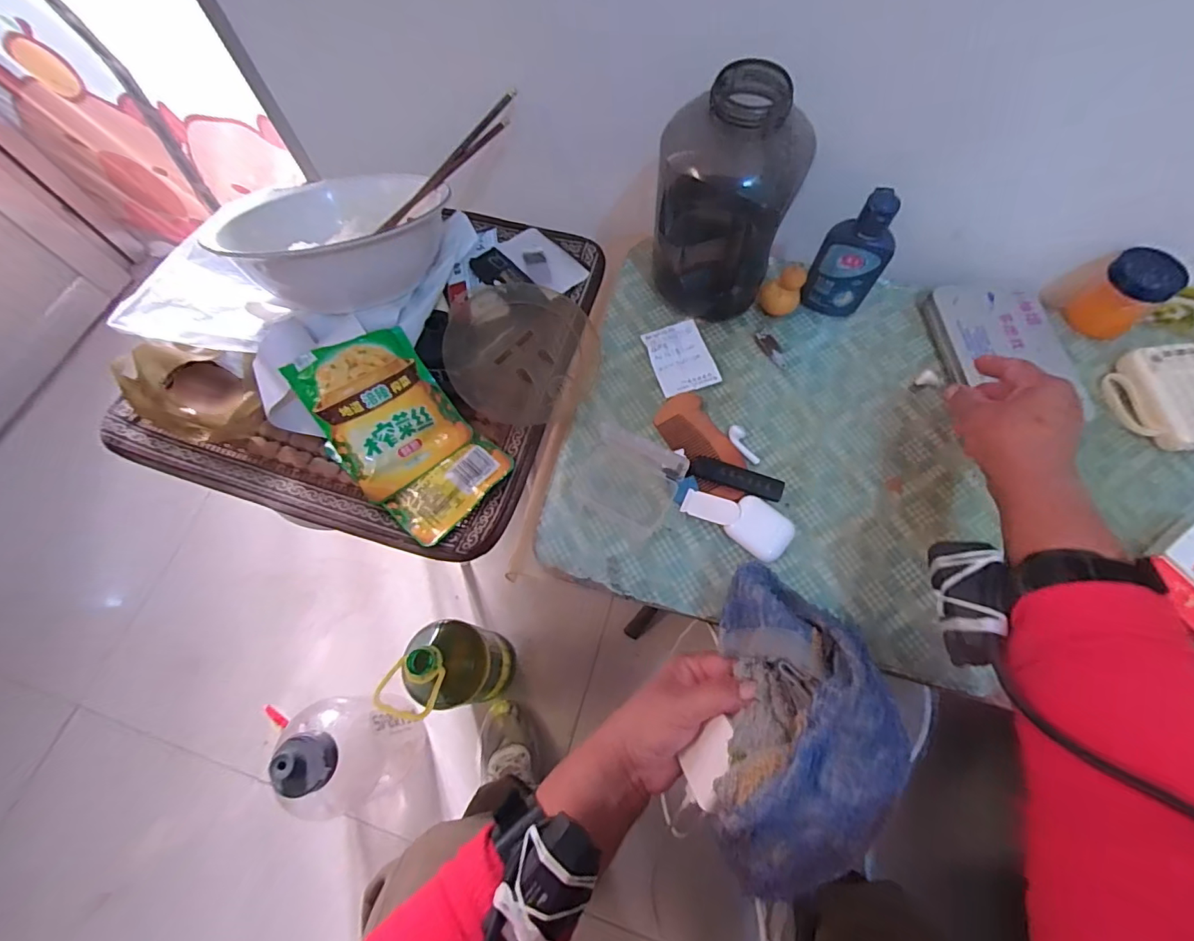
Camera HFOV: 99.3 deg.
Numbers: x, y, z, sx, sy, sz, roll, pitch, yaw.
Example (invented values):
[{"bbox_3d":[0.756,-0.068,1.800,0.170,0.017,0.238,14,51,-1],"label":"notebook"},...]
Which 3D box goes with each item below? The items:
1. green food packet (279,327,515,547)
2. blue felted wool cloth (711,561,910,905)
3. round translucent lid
[{"bbox_3d":[-0.169,-0.035,0.441,0.107,0.019,0.182,-41,95,-18],"label":"green food packet"},{"bbox_3d":[0.126,0.151,0.310,0.092,0.079,0.187,10,68,6],"label":"blue felted wool cloth"},{"bbox_3d":[-0.071,-0.117,0.495,0.142,0.015,0.142,2,78,-11],"label":"round translucent lid"}]

